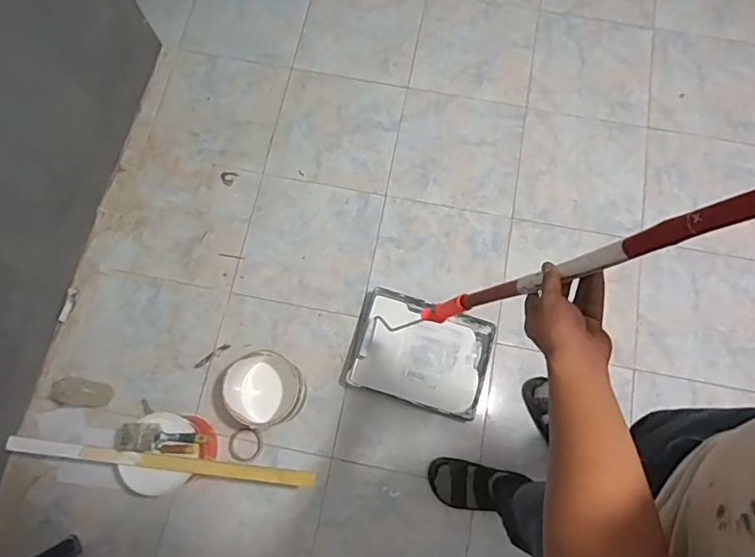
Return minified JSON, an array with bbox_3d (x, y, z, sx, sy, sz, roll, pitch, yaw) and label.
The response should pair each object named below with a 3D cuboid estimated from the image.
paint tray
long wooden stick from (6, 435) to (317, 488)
[{"bbox_3d":[0.115,0.206,1.423,0.372,0.062,0.286,15,75,4],"label":"paint tray"},{"bbox_3d":[-0.493,0.420,1.180,0.704,0.032,0.034,7,74,2],"label":"long wooden stick"}]

